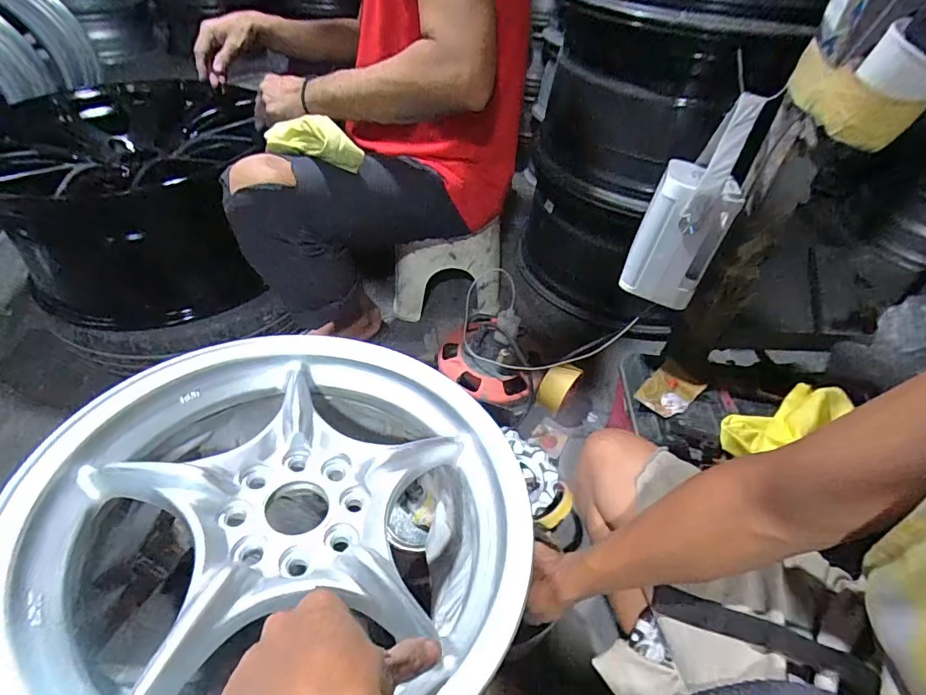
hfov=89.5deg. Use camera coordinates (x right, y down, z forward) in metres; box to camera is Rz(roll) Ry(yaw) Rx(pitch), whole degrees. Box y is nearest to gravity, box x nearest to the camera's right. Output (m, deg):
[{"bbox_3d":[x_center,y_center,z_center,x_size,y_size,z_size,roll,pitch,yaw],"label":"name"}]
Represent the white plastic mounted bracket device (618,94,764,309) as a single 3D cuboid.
[{"bbox_3d":[0.298,-0.184,0.603,0.101,0.268,0.082,30,26,22],"label":"white plastic mounted bracket device"}]

